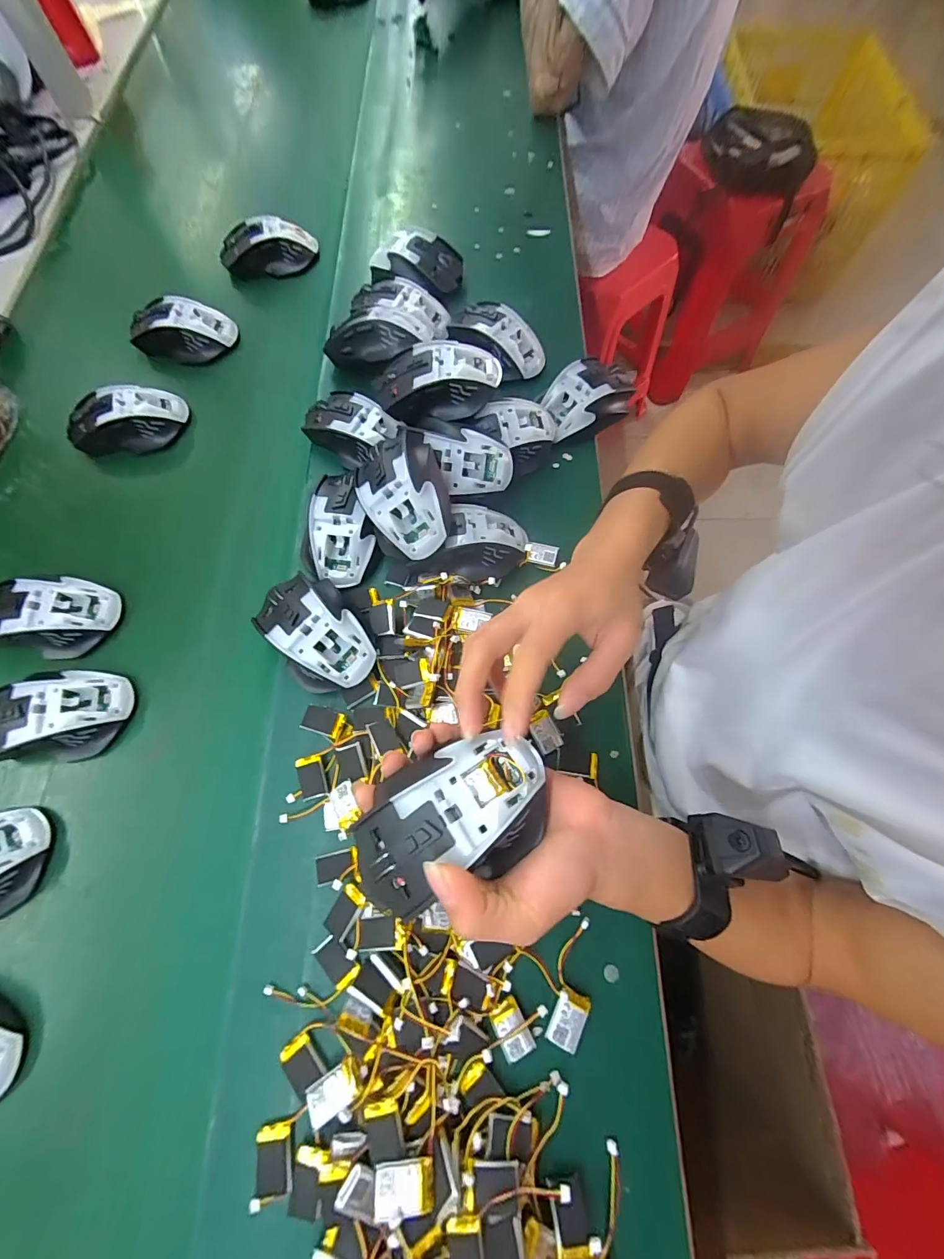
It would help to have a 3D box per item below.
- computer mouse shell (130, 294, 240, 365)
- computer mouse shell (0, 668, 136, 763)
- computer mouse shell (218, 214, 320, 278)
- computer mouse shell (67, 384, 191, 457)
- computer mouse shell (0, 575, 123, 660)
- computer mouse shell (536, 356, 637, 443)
[{"bbox_3d":[-0.332,-0.338,0.511,0.112,0.046,0.058,2,71,1],"label":"computer mouse shell"},{"bbox_3d":[-0.341,0.068,0.364,0.106,0.040,0.080,-14,71,-5],"label":"computer mouse shell"},{"bbox_3d":[-0.253,-0.469,0.555,0.116,0.049,0.051,-3,71,-1],"label":"computer mouse shell"},{"bbox_3d":[-0.361,-0.219,0.468,0.108,0.041,0.059,-17,72,-6],"label":"computer mouse shell"},{"bbox_3d":[-0.371,-0.013,0.393,0.095,0.038,0.068,5,71,2],"label":"computer mouse shell"},{"bbox_3d":[0.120,-0.237,0.455,0.107,0.038,0.061,-29,73,-10],"label":"computer mouse shell"}]

